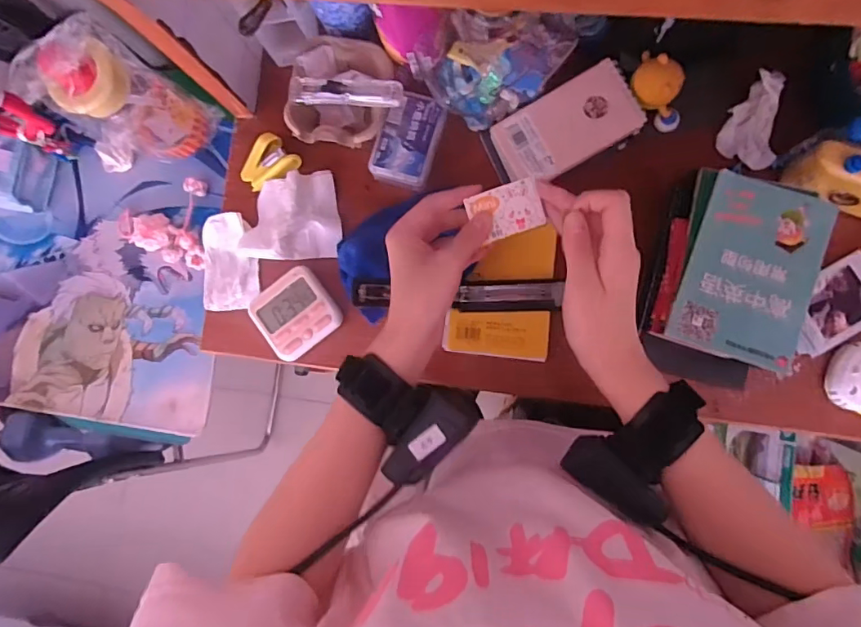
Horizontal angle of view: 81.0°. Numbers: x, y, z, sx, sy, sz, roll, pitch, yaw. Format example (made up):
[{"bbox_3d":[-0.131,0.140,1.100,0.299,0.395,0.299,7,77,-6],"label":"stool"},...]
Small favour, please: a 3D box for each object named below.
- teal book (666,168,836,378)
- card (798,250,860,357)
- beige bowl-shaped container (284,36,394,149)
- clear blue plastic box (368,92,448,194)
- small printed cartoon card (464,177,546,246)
[{"bbox_3d":[0.261,-0.035,0.409,0.097,0.008,0.144,18,88,7],"label":"teal book"},{"bbox_3d":[0.388,-0.008,0.481,0.096,0.009,0.066,-31,82,2],"label":"card"},{"bbox_3d":[-0.091,-0.226,0.529,0.097,0.050,0.108,9,87,7],"label":"beige bowl-shaped container"},{"bbox_3d":[-0.022,-0.178,0.517,0.058,0.023,0.089,21,88,7],"label":"clear blue plastic box"},{"bbox_3d":[0.057,-0.078,0.382,0.051,0.008,0.037,-17,84,5],"label":"small printed cartoon card"}]

